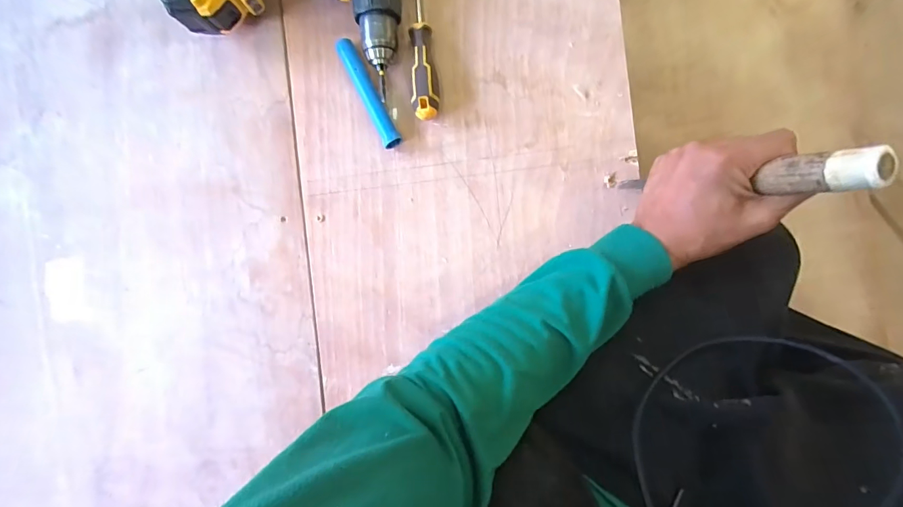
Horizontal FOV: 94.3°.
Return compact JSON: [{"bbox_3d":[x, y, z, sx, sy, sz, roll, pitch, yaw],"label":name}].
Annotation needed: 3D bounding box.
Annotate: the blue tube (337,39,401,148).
[{"bbox_3d":[-0.097,-0.188,0.493,0.020,0.021,0.138,-26,88,4],"label":"blue tube"}]

